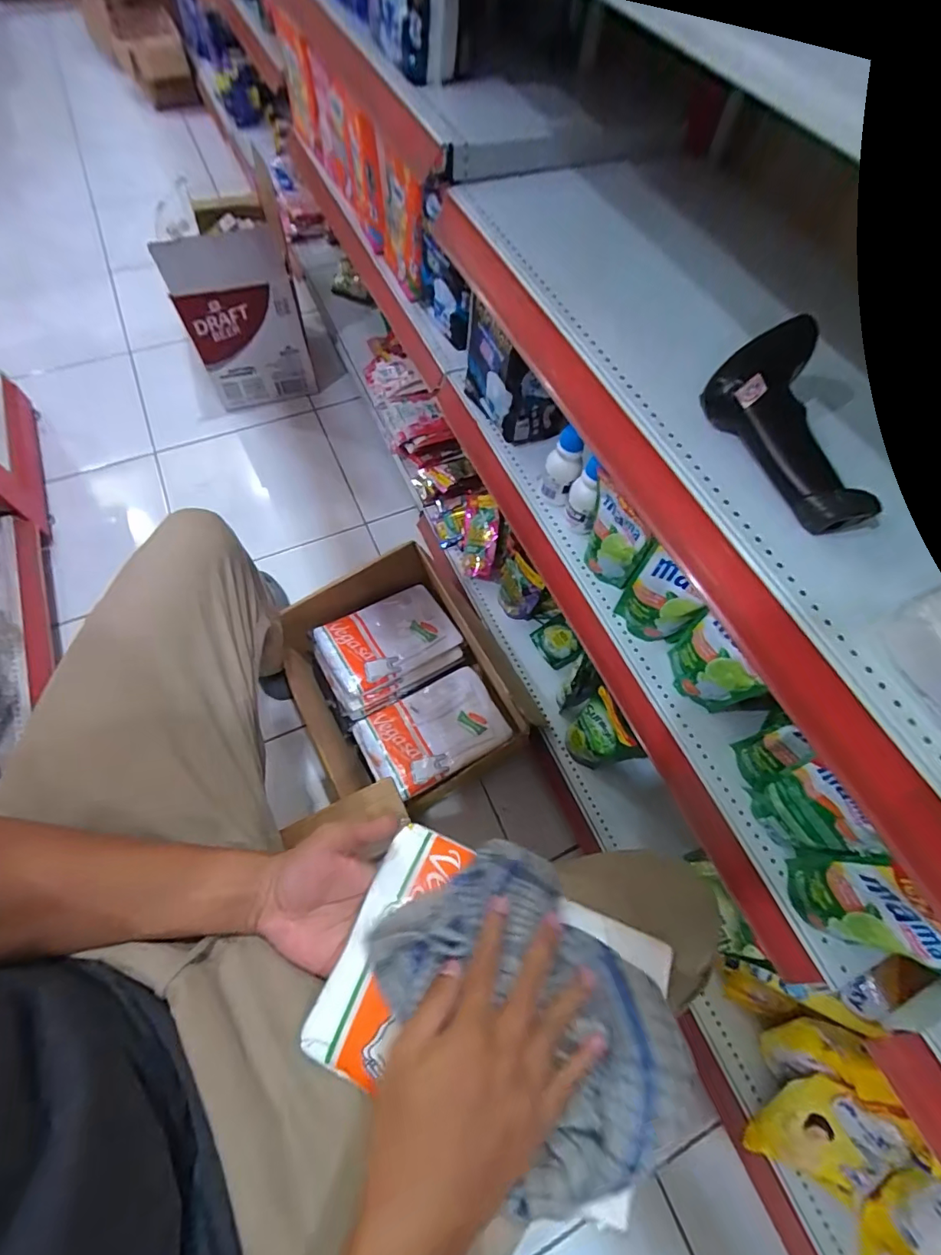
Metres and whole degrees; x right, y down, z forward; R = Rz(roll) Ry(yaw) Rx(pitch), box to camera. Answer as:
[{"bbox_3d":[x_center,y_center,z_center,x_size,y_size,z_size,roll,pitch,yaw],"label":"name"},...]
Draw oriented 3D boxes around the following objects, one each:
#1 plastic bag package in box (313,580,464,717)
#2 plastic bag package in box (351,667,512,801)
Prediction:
[{"bbox_3d":[-0.146,0.032,0.875,0.238,0.054,0.167,-30,69,-15],"label":"plastic bag package in box"},{"bbox_3d":[-0.063,0.173,0.821,0.230,0.031,0.154,-26,68,-14],"label":"plastic bag package in box"}]

